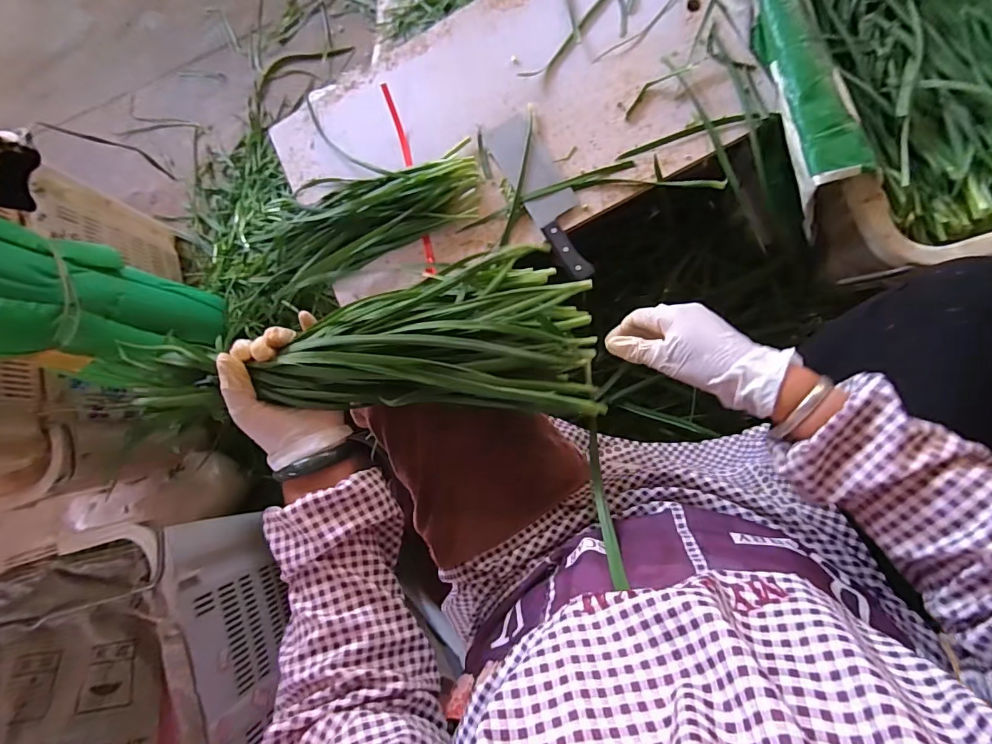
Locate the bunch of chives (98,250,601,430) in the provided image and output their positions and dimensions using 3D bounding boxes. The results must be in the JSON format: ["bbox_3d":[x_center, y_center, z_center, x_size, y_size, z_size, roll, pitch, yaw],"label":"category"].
[{"bbox_3d":[-0.119,-0.025,0.449,0.452,0.065,0.174,-7,82,-12],"label":"bunch of chives"}]

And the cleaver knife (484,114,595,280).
[{"bbox_3d":[0.072,-0.254,0.658,0.069,0.024,0.269,-29,79,8],"label":"cleaver knife"}]

